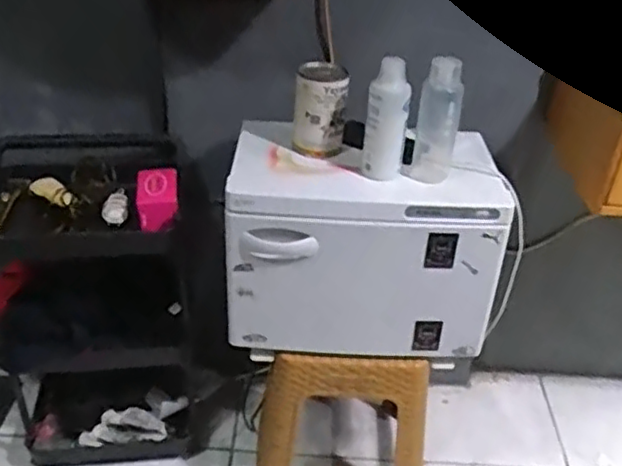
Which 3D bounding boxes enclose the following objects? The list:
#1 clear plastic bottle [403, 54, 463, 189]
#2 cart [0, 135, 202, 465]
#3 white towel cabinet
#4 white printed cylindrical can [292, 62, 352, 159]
[{"bbox_3d":[0.201,-0.178,1.072,0.073,0.195,0.051,12,37,13],"label":"clear plastic bottle"},{"bbox_3d":[-0.487,0.165,1.451,0.425,0.639,0.331,-6,37,-11],"label":"cart"},{"bbox_3d":[0.091,0.014,1.213,0.449,0.310,0.272,3,36,2],"label":"white towel cabinet"},{"bbox_3d":[0.015,-0.209,1.132,0.084,0.138,0.085,1,36,-1],"label":"white printed cylindrical can"}]

